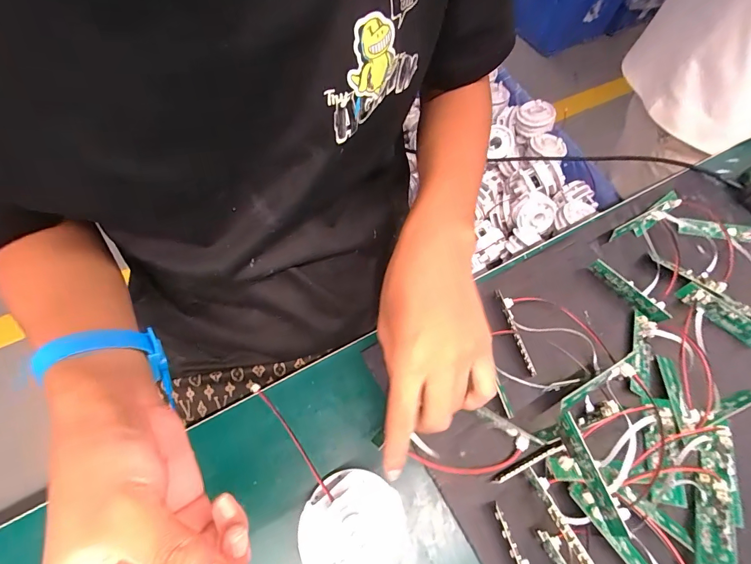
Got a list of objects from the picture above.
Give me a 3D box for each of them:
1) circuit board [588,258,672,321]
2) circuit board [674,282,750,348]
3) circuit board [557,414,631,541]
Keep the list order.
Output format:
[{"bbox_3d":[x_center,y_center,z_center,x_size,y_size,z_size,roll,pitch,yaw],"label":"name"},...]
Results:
[{"bbox_3d":[0.247,0.008,0.372,0.011,0.021,0.078,-37,70,-19],"label":"circuit board"},{"bbox_3d":[0.330,0.032,0.363,0.078,0.024,0.012,41,68,17],"label":"circuit board"},{"bbox_3d":[0.154,0.137,0.276,0.007,0.021,0.081,-8,64,-8],"label":"circuit board"}]

